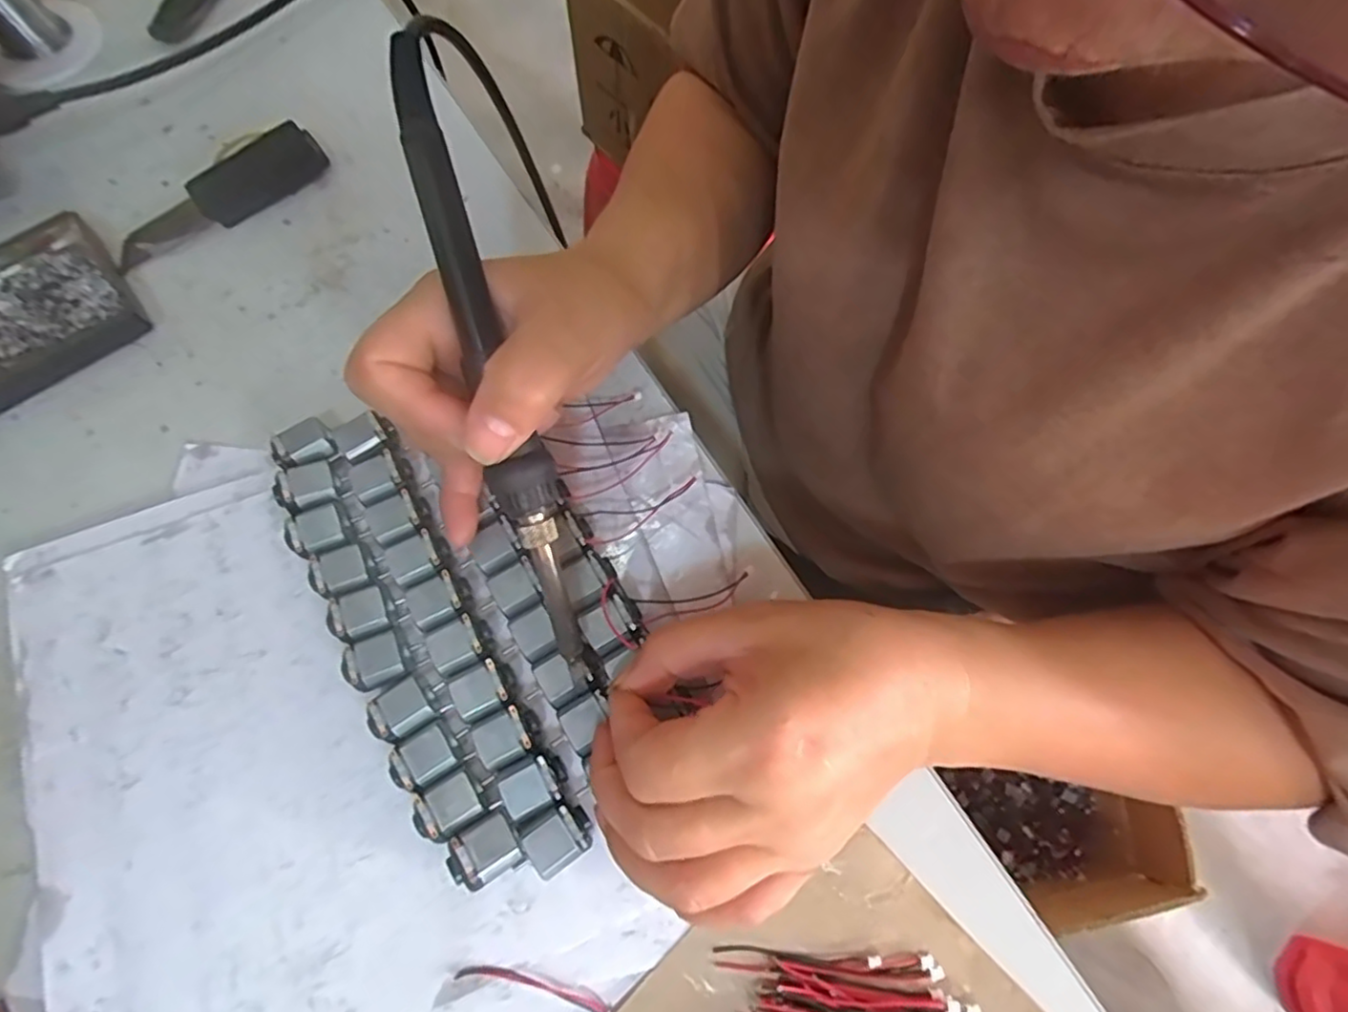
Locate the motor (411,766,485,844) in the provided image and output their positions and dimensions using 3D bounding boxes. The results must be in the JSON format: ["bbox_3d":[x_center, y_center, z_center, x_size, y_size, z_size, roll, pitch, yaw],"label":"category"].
[{"bbox_3d":[-0.081,0.108,0.241,0.027,0.016,0.018,-36,76,-11],"label":"motor"}]

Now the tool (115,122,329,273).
[{"bbox_3d":[-0.222,-0.150,0.327,0.105,0.022,0.024,-37,76,-11],"label":"tool"}]

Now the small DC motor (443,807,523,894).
[{"bbox_3d":[-0.066,0.120,0.235,0.024,0.020,0.019,-37,76,-11],"label":"small DC motor"}]

